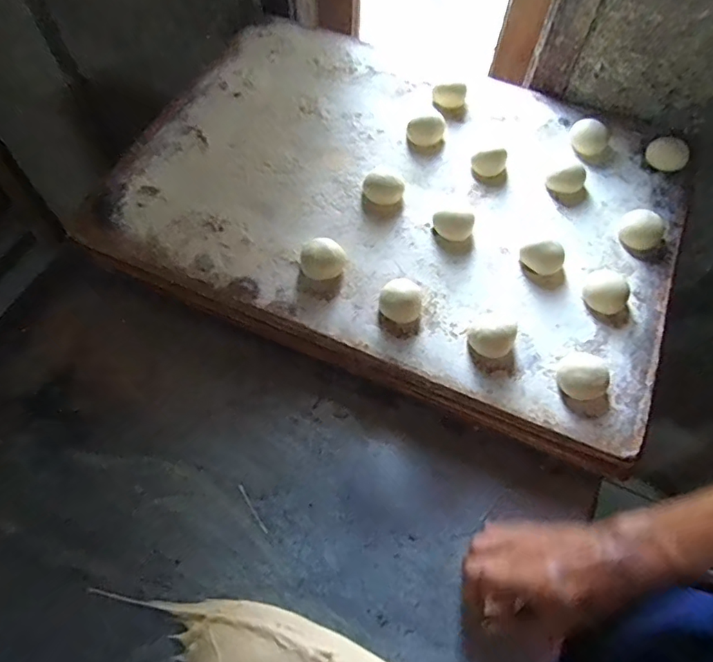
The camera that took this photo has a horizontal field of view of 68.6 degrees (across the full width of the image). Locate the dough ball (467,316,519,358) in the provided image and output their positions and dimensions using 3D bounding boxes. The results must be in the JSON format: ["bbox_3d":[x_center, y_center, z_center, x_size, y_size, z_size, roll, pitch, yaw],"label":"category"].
[{"bbox_3d":[0.125,0.000,0.479,0.040,0.031,0.045,19,63,9],"label":"dough ball"}]

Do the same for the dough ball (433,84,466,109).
[{"bbox_3d":[0.110,-0.281,0.626,0.039,0.020,0.023,12,67,8],"label":"dough ball"}]

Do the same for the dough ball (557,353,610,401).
[{"bbox_3d":[0.199,0.039,0.459,0.039,0.023,0.041,1,62,-1],"label":"dough ball"}]

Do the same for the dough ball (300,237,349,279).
[{"bbox_3d":[-0.033,-0.070,0.520,0.046,0.036,0.042,1,62,-1],"label":"dough ball"}]

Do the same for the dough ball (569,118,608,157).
[{"bbox_3d":[0.265,-0.222,0.598,0.041,0.024,0.034,27,65,12],"label":"dough ball"}]

